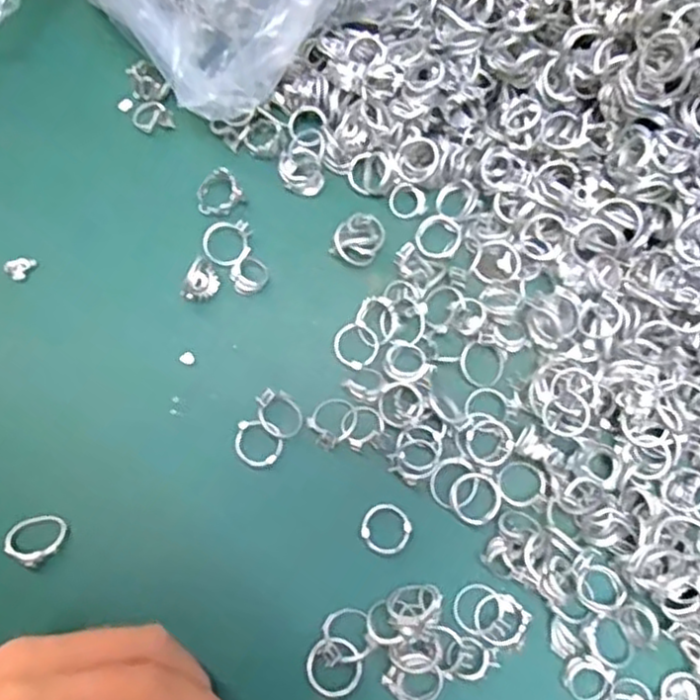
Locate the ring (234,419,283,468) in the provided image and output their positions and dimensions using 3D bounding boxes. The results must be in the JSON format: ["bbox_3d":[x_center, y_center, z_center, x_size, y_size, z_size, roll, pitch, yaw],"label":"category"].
[{"bbox_3d":[-0.040,0.041,0.322,0.020,0.005,0.020,0,72,-1],"label":"ring"}]

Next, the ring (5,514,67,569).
[{"bbox_3d":[-0.130,0.077,0.304,0.022,0.010,0.022,0,72,-1],"label":"ring"}]

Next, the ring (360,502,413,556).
[{"bbox_3d":[0.016,0.076,0.312,0.020,0.005,0.021,0,72,-1],"label":"ring"}]

